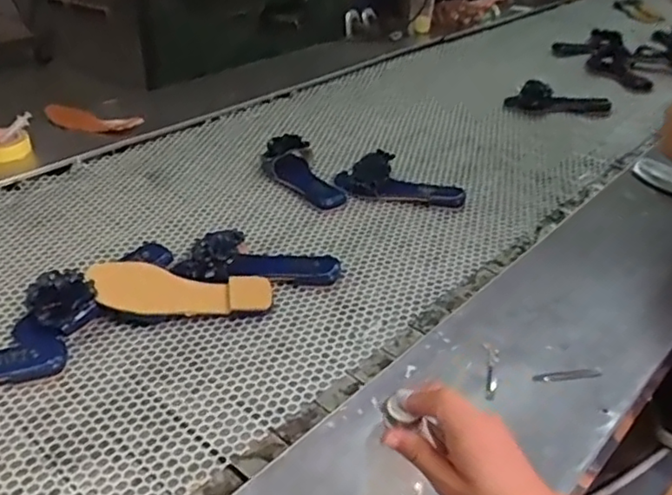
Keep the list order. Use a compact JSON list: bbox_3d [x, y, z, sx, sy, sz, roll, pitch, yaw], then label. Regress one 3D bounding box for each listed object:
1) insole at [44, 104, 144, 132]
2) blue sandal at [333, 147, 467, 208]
[{"bbox_3d":[-0.543,-0.280,1.420,0.231,0.053,0.054,9,33,14],"label":"insole"},{"bbox_3d":[0.124,-0.136,1.225,0.246,0.060,0.110,8,33,12],"label":"blue sandal"}]

